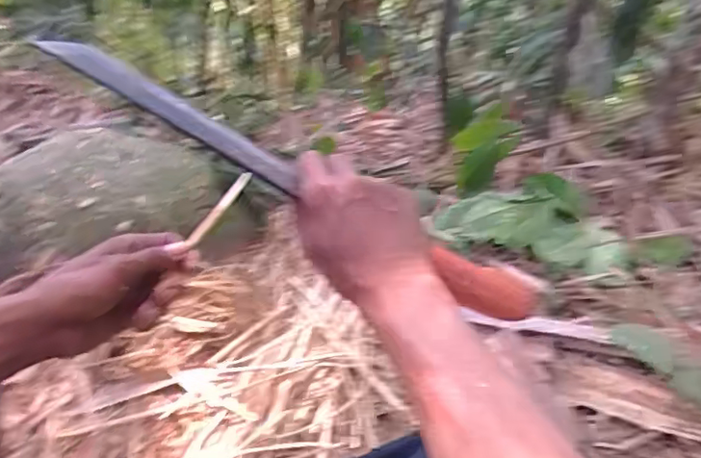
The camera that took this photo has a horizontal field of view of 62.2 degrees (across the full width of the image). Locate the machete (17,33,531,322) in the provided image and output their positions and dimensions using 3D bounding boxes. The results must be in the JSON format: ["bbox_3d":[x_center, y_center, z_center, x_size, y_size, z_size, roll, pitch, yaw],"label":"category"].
[{"bbox_3d":[-0.024,-0.029,0.413,0.385,0.027,0.047,28,40,-11],"label":"machete"}]

